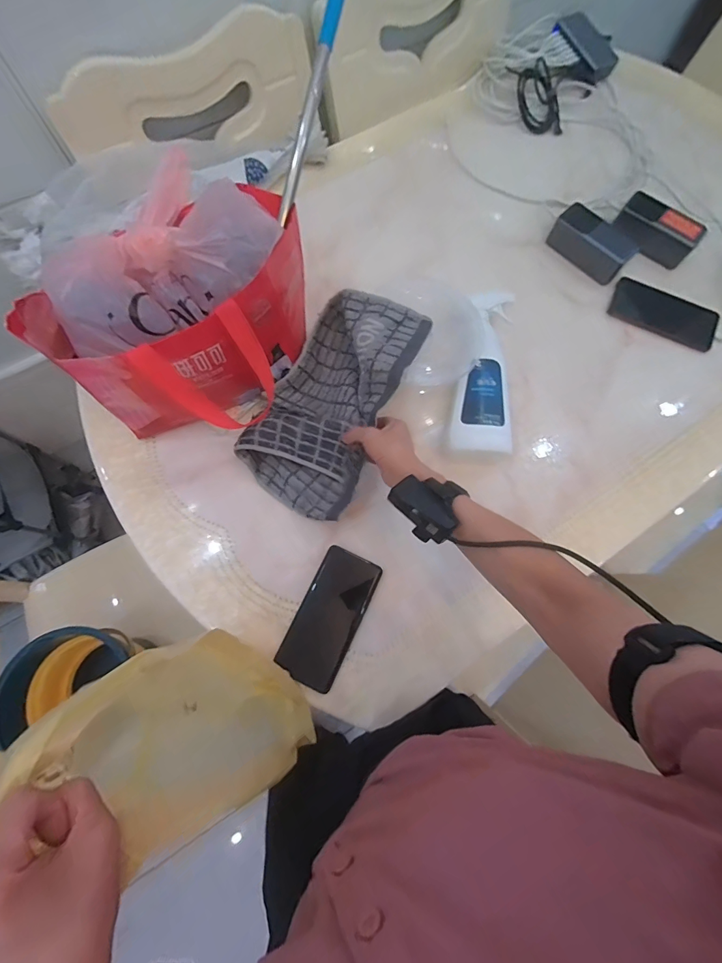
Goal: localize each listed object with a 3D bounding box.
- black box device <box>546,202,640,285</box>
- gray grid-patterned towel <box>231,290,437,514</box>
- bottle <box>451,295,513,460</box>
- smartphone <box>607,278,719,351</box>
[{"bbox_3d":[0.382,-0.398,0.662,0.132,0.050,0.063,41,77,9],"label":"black box device"},{"bbox_3d":[-0.041,-0.107,0.539,0.169,0.093,0.290,25,76,4],"label":"gray grid-patterned towel"},{"bbox_3d":[0.177,-0.161,0.586,0.077,0.052,0.270,8,74,1],"label":"bottle"},{"bbox_3d":[0.492,-0.273,0.651,0.164,0.007,0.083,25,75,6],"label":"smartphone"}]

